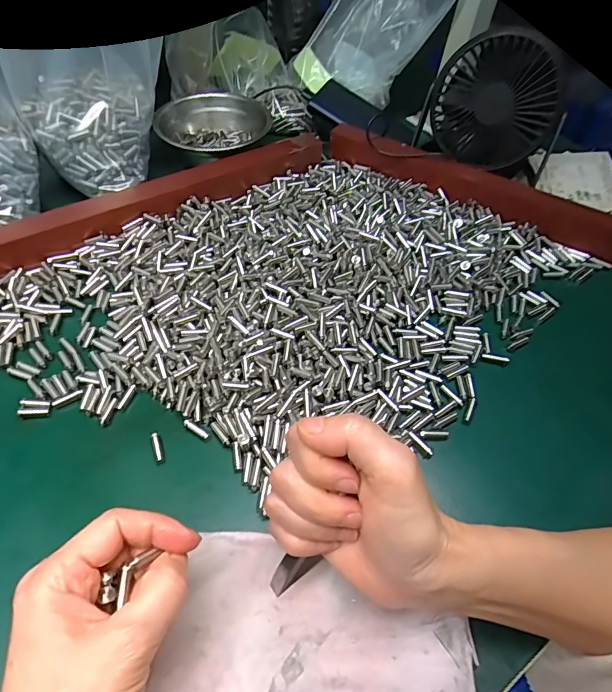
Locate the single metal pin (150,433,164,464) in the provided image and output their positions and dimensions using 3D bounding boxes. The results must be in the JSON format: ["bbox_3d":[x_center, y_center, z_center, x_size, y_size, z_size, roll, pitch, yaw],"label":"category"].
[{"bbox_3d":[-0.100,0.067,0.294,0.006,0.007,0.022,-16,57,-16],"label":"single metal pin"}]

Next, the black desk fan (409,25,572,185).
[{"bbox_3d":[0.193,-0.241,0.452,0.136,0.123,0.053,28,57,15],"label":"black desk fan"}]

